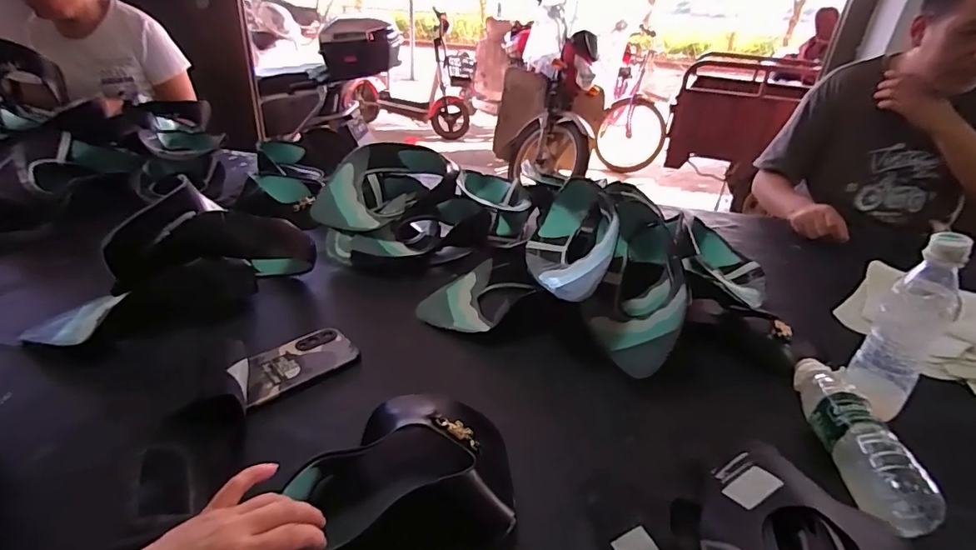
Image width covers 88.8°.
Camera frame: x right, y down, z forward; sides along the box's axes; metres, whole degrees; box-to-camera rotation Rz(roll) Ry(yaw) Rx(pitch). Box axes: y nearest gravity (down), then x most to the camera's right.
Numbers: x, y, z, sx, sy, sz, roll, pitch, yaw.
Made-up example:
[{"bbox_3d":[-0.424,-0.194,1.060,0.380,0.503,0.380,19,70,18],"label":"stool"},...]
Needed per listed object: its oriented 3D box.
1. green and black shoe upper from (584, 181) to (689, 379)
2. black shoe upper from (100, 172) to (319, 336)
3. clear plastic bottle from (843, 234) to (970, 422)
[{"bbox_3d":[0.198,0.017,0.685,0.108,0.139,0.250,10,31,8],"label":"green and black shoe upper"},{"bbox_3d":[-0.374,-0.031,0.679,0.252,0.150,0.073,-21,40,-37],"label":"black shoe upper"},{"bbox_3d":[0.490,0.065,0.579,0.064,0.234,0.064,-19,39,-35],"label":"clear plastic bottle"}]

